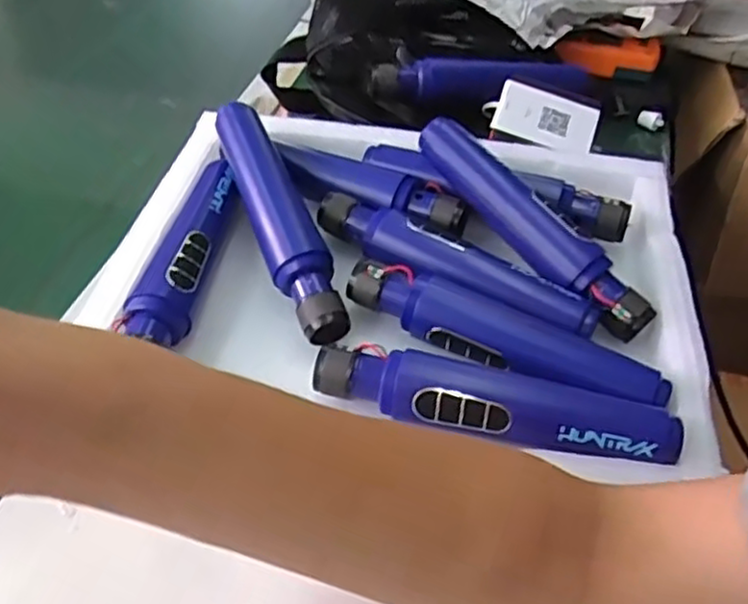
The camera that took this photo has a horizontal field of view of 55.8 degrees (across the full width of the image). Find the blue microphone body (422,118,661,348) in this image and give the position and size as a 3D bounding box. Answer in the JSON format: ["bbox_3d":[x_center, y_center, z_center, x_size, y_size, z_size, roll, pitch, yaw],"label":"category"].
[{"bbox_3d":[0.099,-0.051,0.453,0.027,0.027,0.189,-33,69,-27],"label":"blue microphone body"}]

